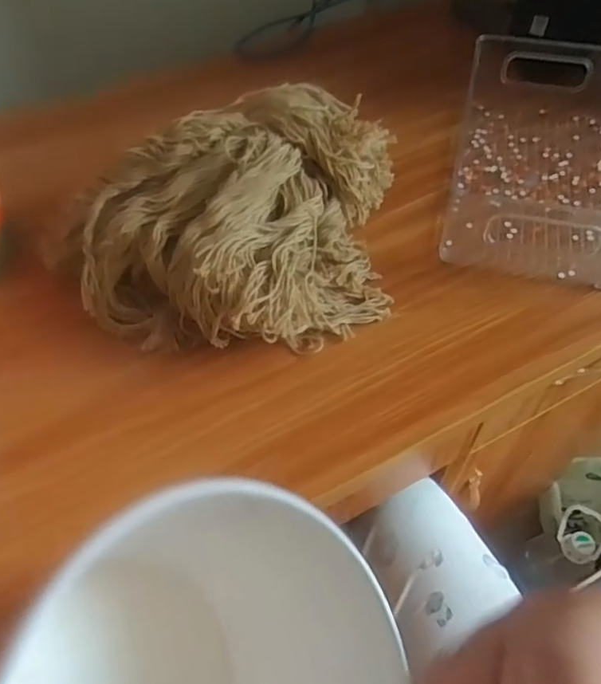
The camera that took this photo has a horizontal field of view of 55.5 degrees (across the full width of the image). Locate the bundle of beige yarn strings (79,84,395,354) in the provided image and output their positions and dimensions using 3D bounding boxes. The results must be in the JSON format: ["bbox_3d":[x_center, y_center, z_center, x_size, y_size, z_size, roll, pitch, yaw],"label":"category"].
[{"bbox_3d":[-0.057,-0.107,0.451,0.257,0.111,0.225,6,53,5],"label":"bundle of beige yarn strings"}]

